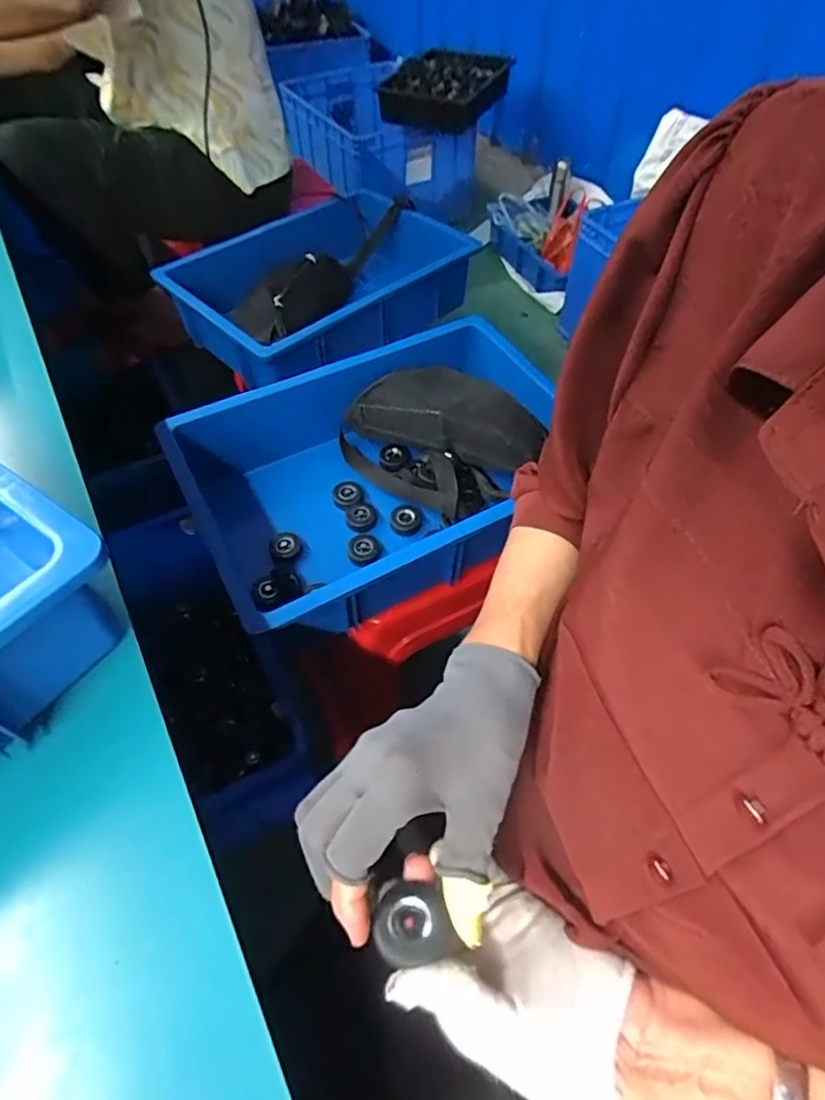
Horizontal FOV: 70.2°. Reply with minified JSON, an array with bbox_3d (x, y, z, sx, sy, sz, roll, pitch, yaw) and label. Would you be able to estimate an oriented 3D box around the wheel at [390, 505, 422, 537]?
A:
[{"bbox_3d":[-0.008,-0.035,0.717,0.038,0.015,0.040,0,54,0],"label":"wheel"}]

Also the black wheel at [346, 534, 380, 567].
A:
[{"bbox_3d":[-0.058,0.000,0.696,0.037,0.018,0.039,0,54,0],"label":"black wheel"}]

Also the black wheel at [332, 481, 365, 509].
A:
[{"bbox_3d":[-0.081,-0.070,0.740,0.040,0.012,0.037,0,54,0],"label":"black wheel"}]

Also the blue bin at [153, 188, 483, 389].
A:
[{"bbox_3d":[-0.133,-0.432,1.005,0.312,0.150,0.496,37,62,23],"label":"blue bin"}]

